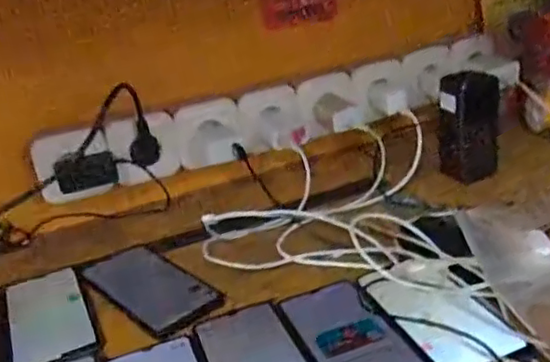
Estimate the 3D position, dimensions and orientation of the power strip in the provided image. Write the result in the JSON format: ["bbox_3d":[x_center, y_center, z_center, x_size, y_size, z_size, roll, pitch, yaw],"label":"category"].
[{"bbox_3d":[0.039,-0.083,0.771,0.638,0.072,0.076,-15,24,-18],"label":"power strip"}]

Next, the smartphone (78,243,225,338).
[{"bbox_3d":[-0.122,0.103,0.607,0.080,0.007,0.170,-25,30,-33],"label":"smartphone"}]

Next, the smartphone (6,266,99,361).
[{"bbox_3d":[-0.212,0.125,0.573,0.070,0.007,0.163,-17,26,-20],"label":"smartphone"}]

